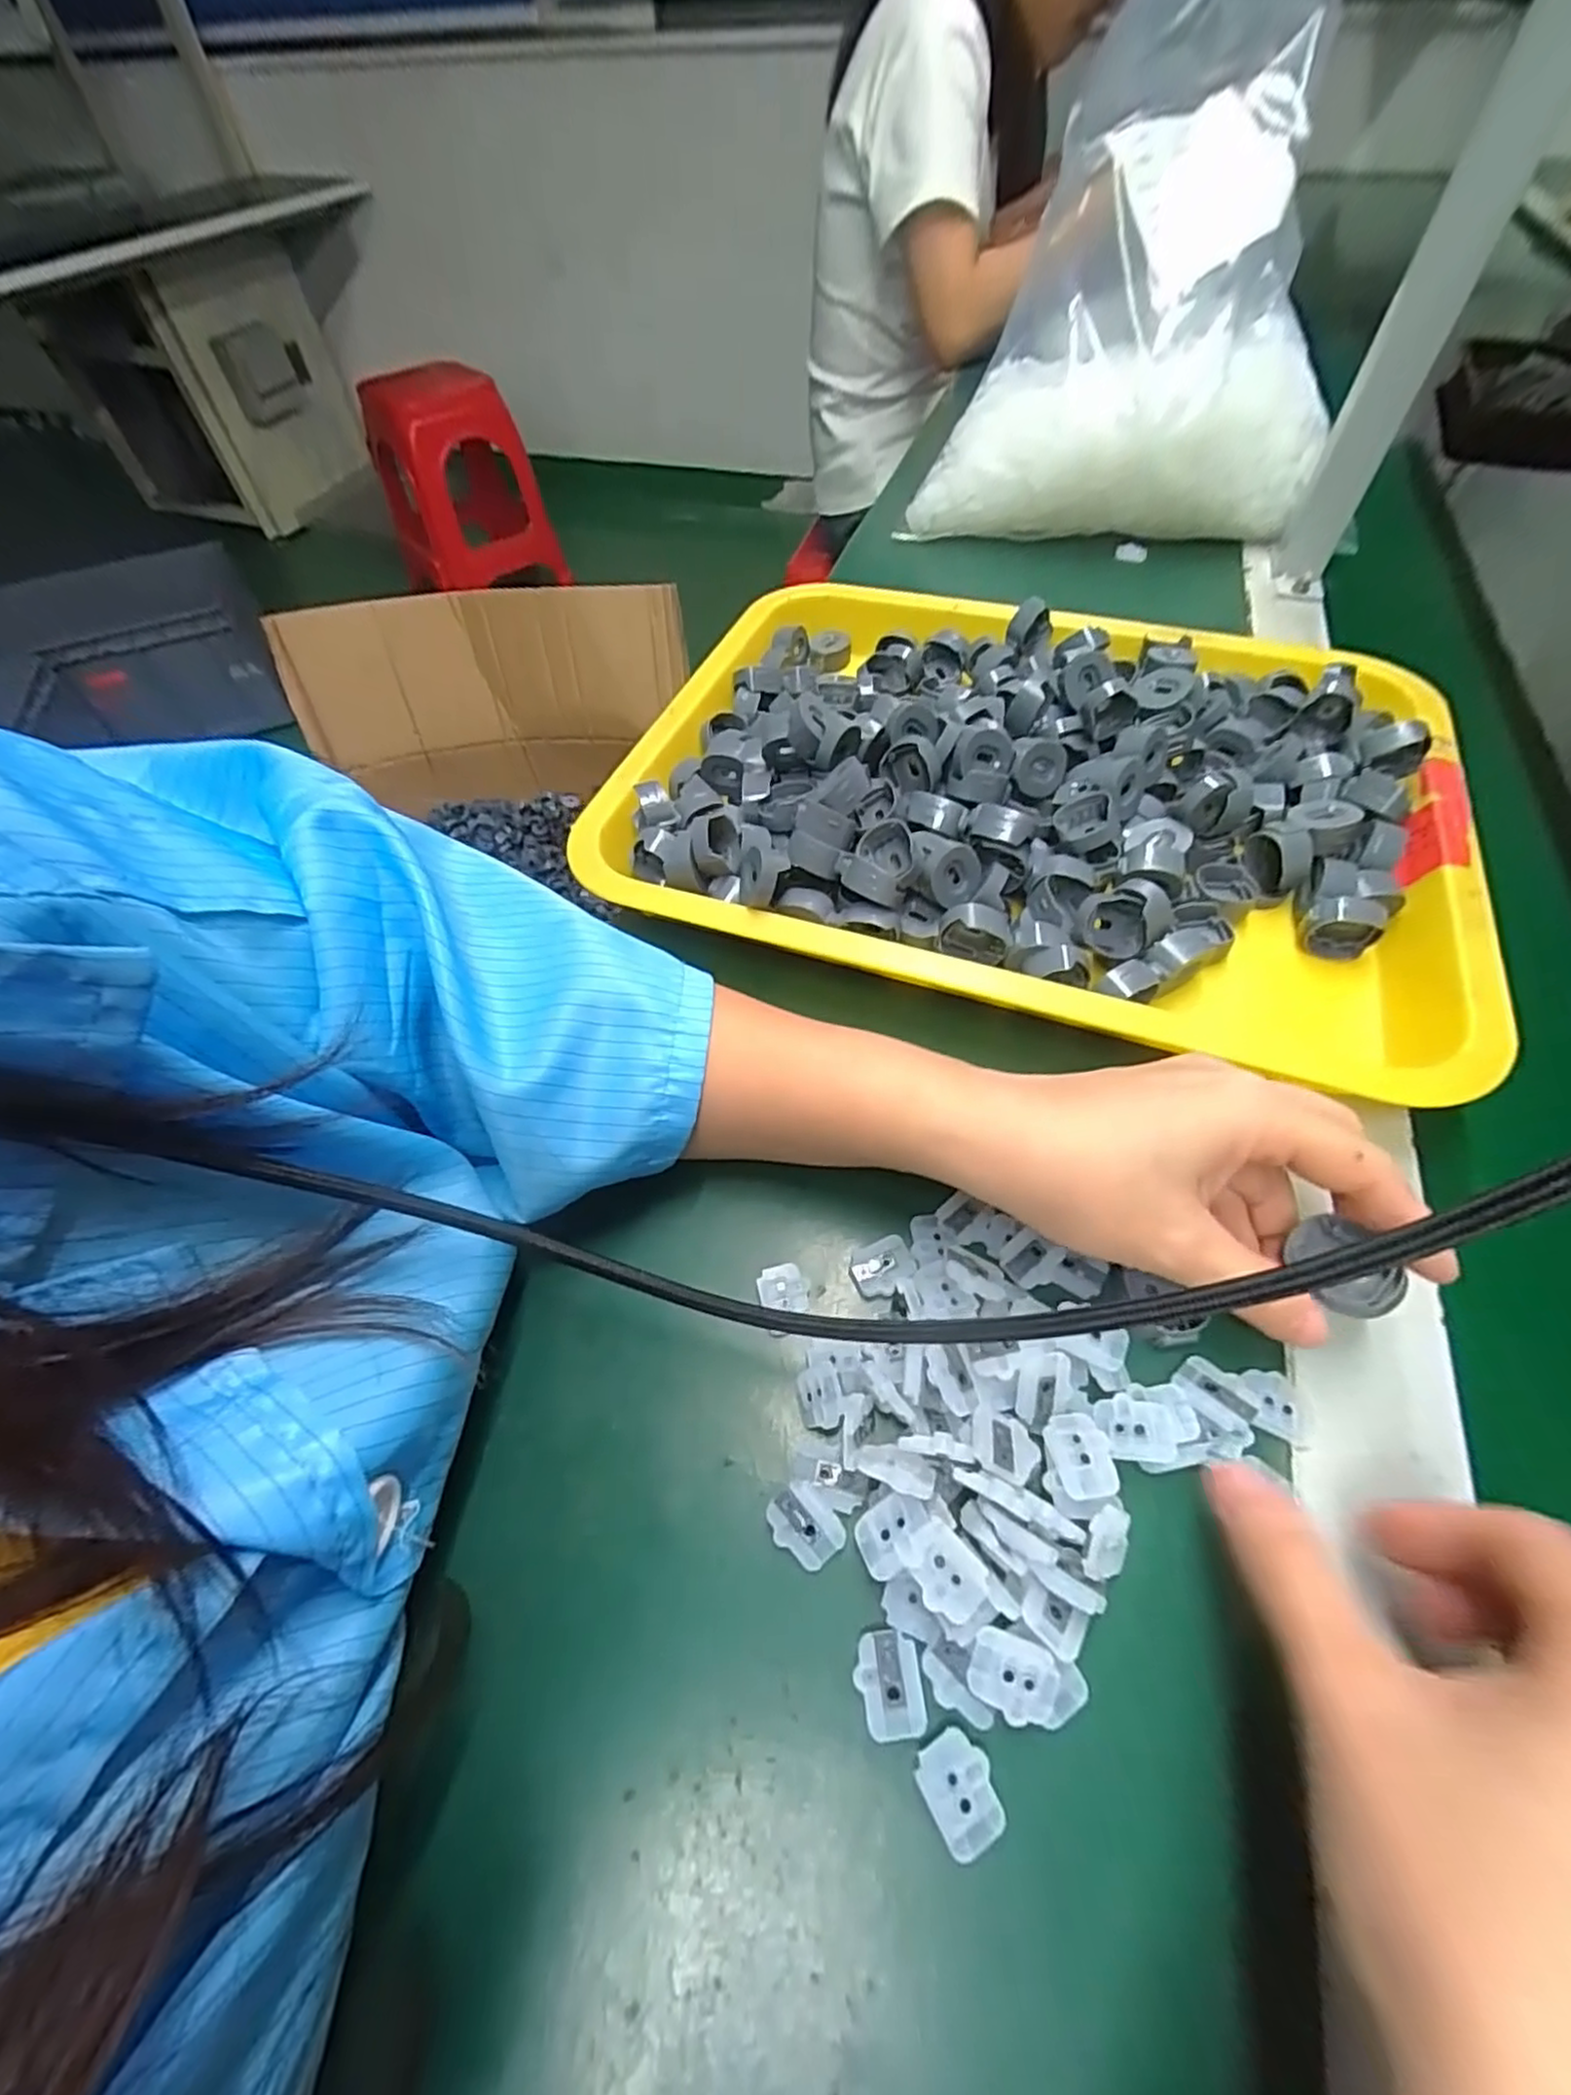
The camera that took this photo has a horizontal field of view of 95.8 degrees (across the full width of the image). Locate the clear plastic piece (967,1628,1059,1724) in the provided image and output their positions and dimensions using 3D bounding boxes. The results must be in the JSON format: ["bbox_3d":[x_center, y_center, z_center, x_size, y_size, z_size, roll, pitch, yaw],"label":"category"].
[{"bbox_3d":[0.058,0.160,0.180,0.022,0.005,0.017,11,57,10],"label":"clear plastic piece"}]

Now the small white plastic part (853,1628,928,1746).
[{"bbox_3d":[0.027,0.166,0.184,0.017,0.004,0.022,-6,56,-1],"label":"small white plastic part"}]

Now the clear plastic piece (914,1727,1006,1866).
[{"bbox_3d":[0.043,0.182,0.173,0.017,0.004,0.022,-25,58,-14],"label":"clear plastic piece"}]

